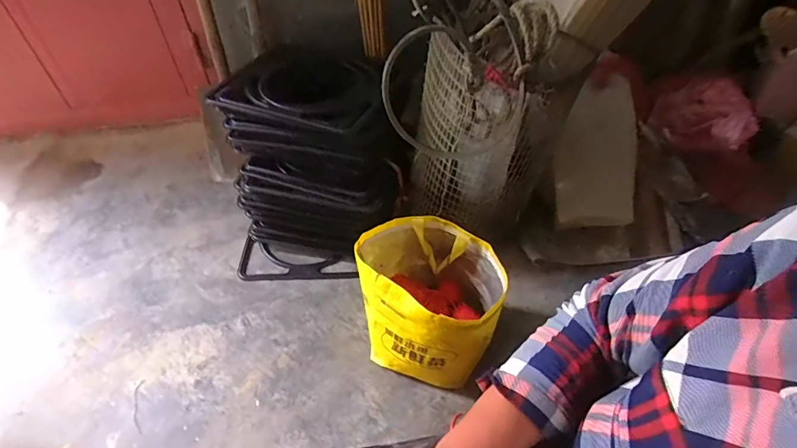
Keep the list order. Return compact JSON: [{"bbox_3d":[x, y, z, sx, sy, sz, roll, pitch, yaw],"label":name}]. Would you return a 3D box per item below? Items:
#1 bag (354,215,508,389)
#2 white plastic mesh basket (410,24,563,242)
[{"bbox_3d":[0.051,0.141,0.831,0.269,0.229,0.218,16,49,12],"label":"bag"},{"bbox_3d":[0.156,-0.161,0.909,0.257,0.425,0.214,32,54,25],"label":"white plastic mesh basket"}]

